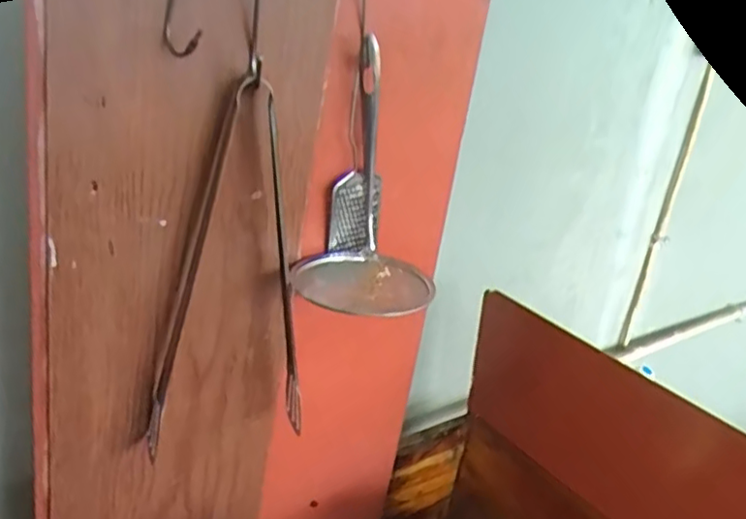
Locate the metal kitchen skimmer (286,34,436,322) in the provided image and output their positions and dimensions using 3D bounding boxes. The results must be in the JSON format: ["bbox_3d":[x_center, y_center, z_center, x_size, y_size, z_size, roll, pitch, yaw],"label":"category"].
[{"bbox_3d":[0.001,-0.063,0.516,0.109,0.195,0.114,6,22,-5],"label":"metal kitchen skimmer"}]

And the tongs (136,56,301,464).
[{"bbox_3d":[-0.109,0.012,0.503,0.126,0.313,0.043,-7,26,-32],"label":"tongs"}]

